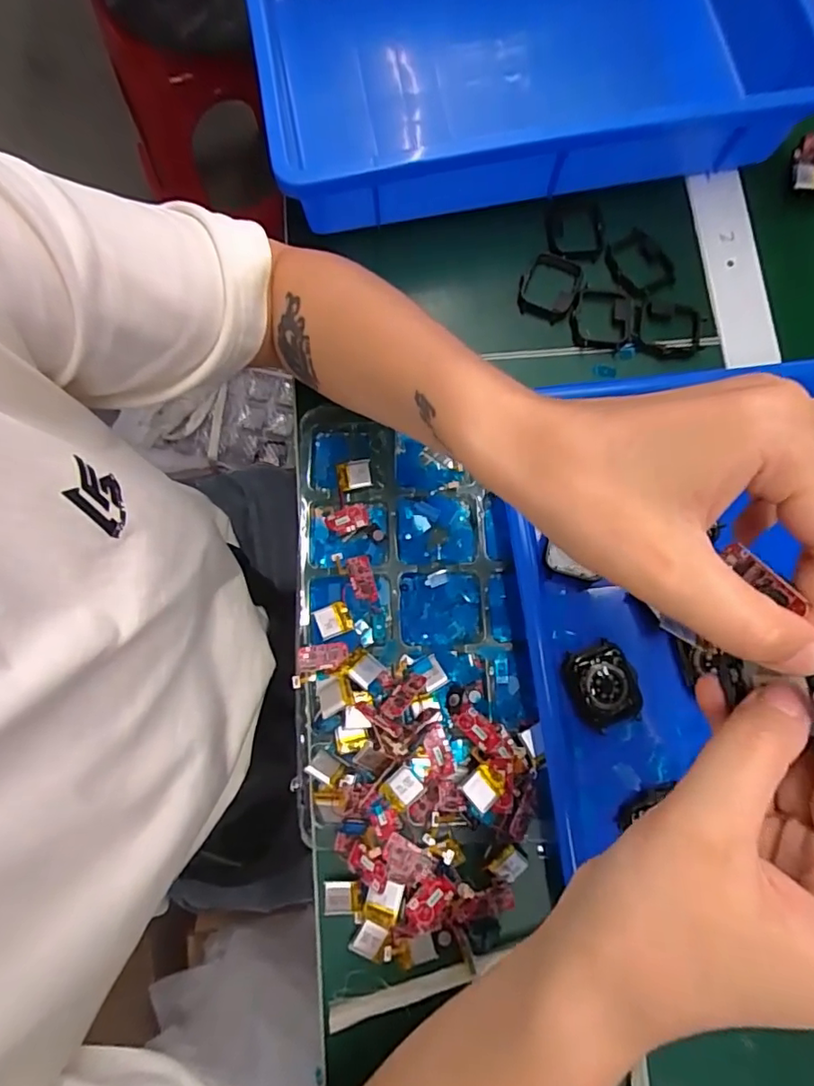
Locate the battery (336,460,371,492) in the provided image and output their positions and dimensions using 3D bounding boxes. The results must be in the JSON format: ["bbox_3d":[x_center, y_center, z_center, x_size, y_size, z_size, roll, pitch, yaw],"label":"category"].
[{"bbox_3d":[-0.034,-0.043,0.353,0.021,0.007,0.019,-8,79,-3],"label":"battery"}]

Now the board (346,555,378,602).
[{"bbox_3d":[-0.028,0.022,0.333,0.015,0.004,0.028,-13,98,8],"label":"board"}]

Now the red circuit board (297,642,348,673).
[{"bbox_3d":[-0.049,0.067,0.320,0.029,0.004,0.016,-4,64,-13],"label":"red circuit board"}]

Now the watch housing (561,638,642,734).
[{"bbox_3d":[0.111,0.081,0.307,0.038,0.011,0.045,-18,80,-5],"label":"watch housing"}]

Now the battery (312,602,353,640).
[{"bbox_3d":[-0.045,0.048,0.331,0.022,0.004,0.018,-20,80,-5],"label":"battery"}]

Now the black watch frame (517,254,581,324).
[{"bbox_3d":[0.100,-0.180,0.379,0.040,0.007,0.050,23,79,3],"label":"black watch frame"}]

